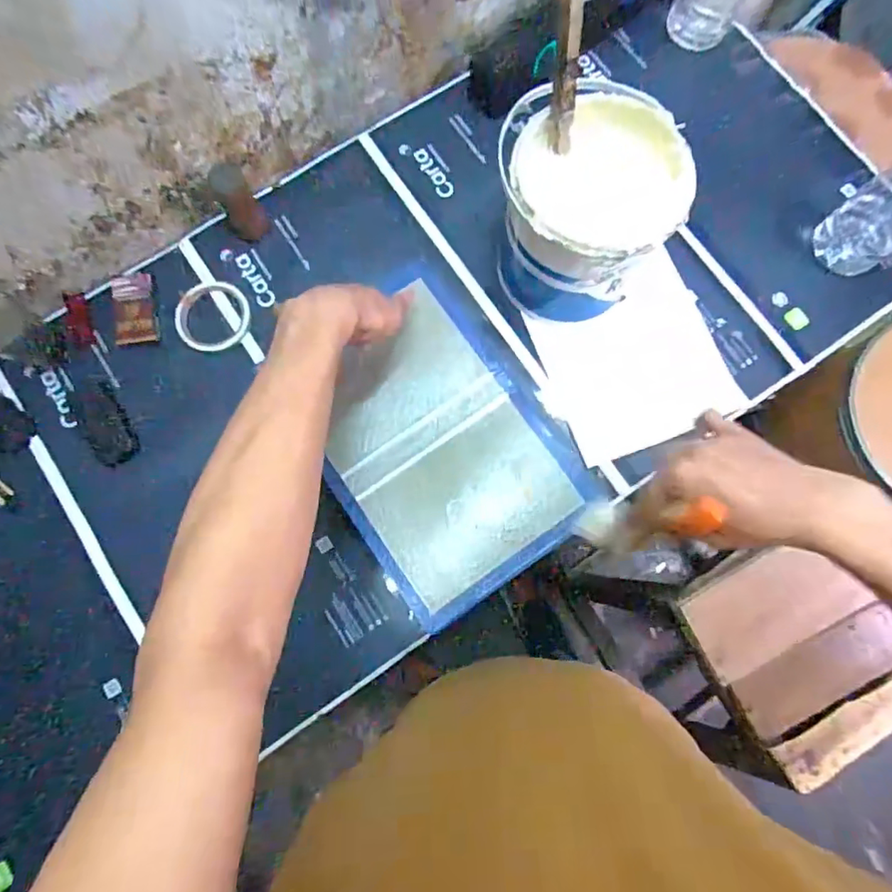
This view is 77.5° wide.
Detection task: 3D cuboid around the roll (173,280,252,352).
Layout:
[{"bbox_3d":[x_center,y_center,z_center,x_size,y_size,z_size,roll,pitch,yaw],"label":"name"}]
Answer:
[{"bbox_3d":[-0.309,-0.173,0.739,0.092,0.014,0.104,-12,79,-4],"label":"roll"}]

